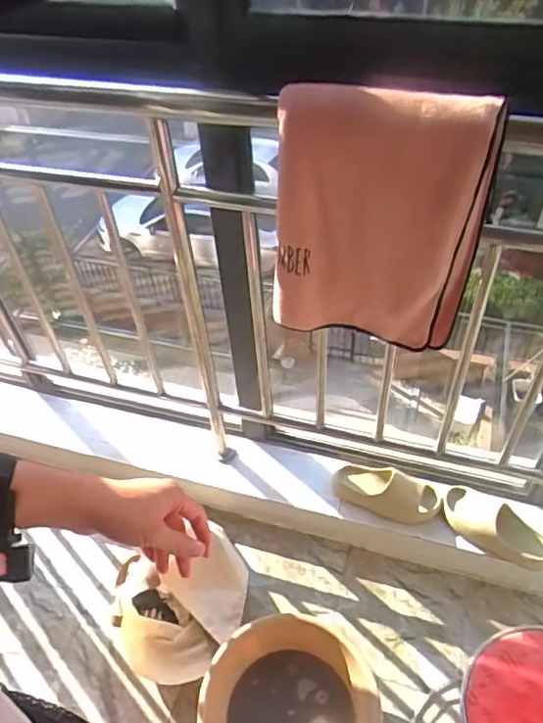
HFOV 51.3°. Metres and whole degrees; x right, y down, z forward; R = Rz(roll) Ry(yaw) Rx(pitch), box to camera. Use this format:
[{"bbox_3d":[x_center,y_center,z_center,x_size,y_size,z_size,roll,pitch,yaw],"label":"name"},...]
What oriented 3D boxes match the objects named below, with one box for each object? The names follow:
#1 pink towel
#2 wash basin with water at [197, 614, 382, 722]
[{"bbox_3d":[0.154,-0.194,0.869,0.312,0.413,0.053,10,48,13],"label":"pink towel"},{"bbox_3d":[0.043,0.747,1.194,0.358,0.130,0.346,-2,47,2],"label":"wash basin with water"}]

